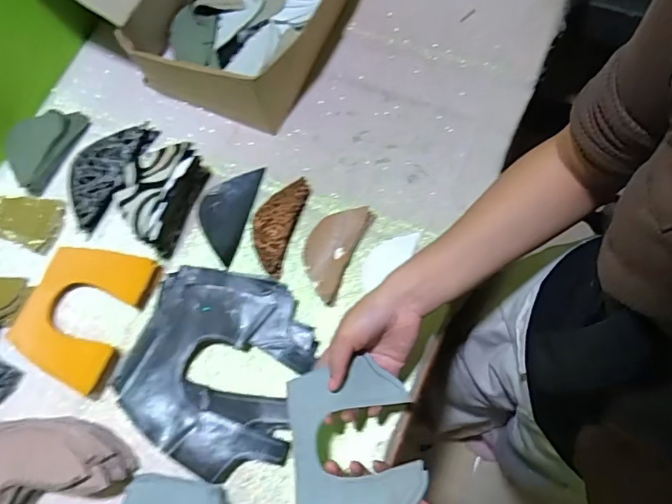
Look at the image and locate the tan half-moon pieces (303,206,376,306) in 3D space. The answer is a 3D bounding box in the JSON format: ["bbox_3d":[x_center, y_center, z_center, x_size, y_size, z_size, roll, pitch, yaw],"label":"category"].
[{"bbox_3d":[-0.004,-0.006,0.587,0.055,0.019,0.115,23,73,13],"label":"tan half-moon pieces"}]

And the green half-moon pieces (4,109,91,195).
[{"bbox_3d":[-0.385,-0.141,0.669,0.066,0.036,0.126,26,75,12],"label":"green half-moon pieces"}]

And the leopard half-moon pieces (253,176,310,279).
[{"bbox_3d":[-0.071,-0.035,0.601,0.047,0.013,0.119,14,71,11],"label":"leopard half-moon pieces"}]

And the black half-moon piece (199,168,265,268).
[{"bbox_3d":[-0.135,-0.051,0.625,0.060,0.010,0.120,20,76,2],"label":"black half-moon piece"}]

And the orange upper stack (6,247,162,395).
[{"bbox_3d":[-0.289,0.064,0.578,0.121,0.018,0.153,19,72,12],"label":"orange upper stack"}]

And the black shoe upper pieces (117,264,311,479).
[{"bbox_3d":[-0.127,0.118,0.542,0.184,0.025,0.200,14,71,10],"label":"black shoe upper pieces"}]

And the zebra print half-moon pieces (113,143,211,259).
[{"bbox_3d":[-0.204,-0.067,0.587,0.064,0.065,0.125,15,73,9],"label":"zebra print half-moon pieces"}]

